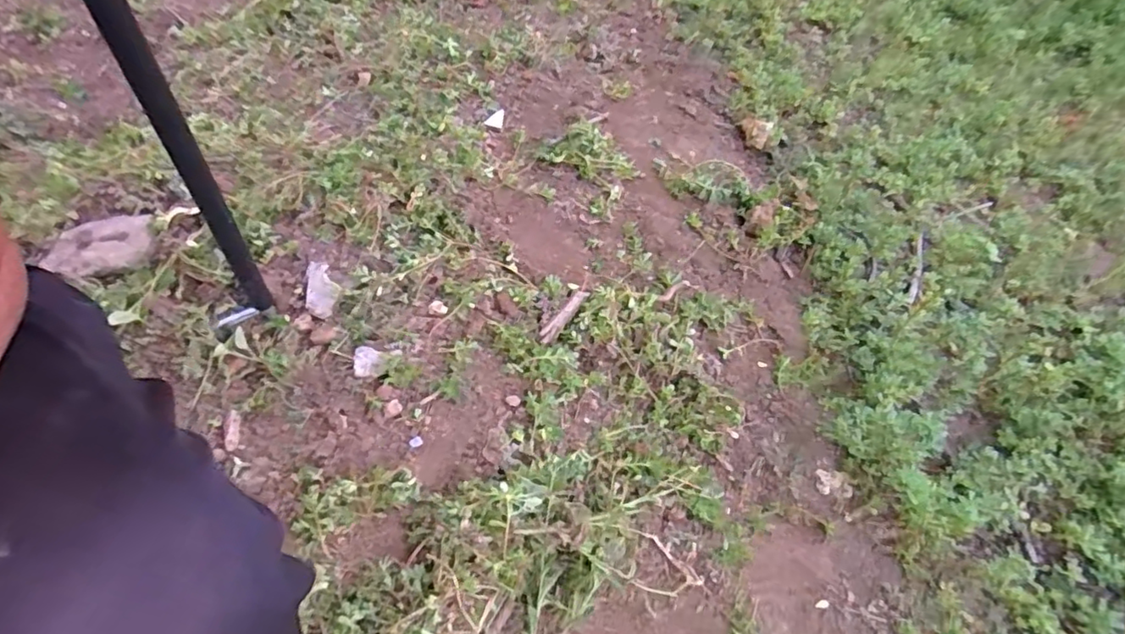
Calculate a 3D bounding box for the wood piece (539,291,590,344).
[{"bbox_3d":[0.001,-0.002,0.787,0.020,0.006,0.092,35,73,18],"label":"wood piece"}]

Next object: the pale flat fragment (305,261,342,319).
[{"bbox_3d":[-0.314,-0.039,0.769,0.044,0.015,0.086,-7,57,-9],"label":"pale flat fragment"}]

